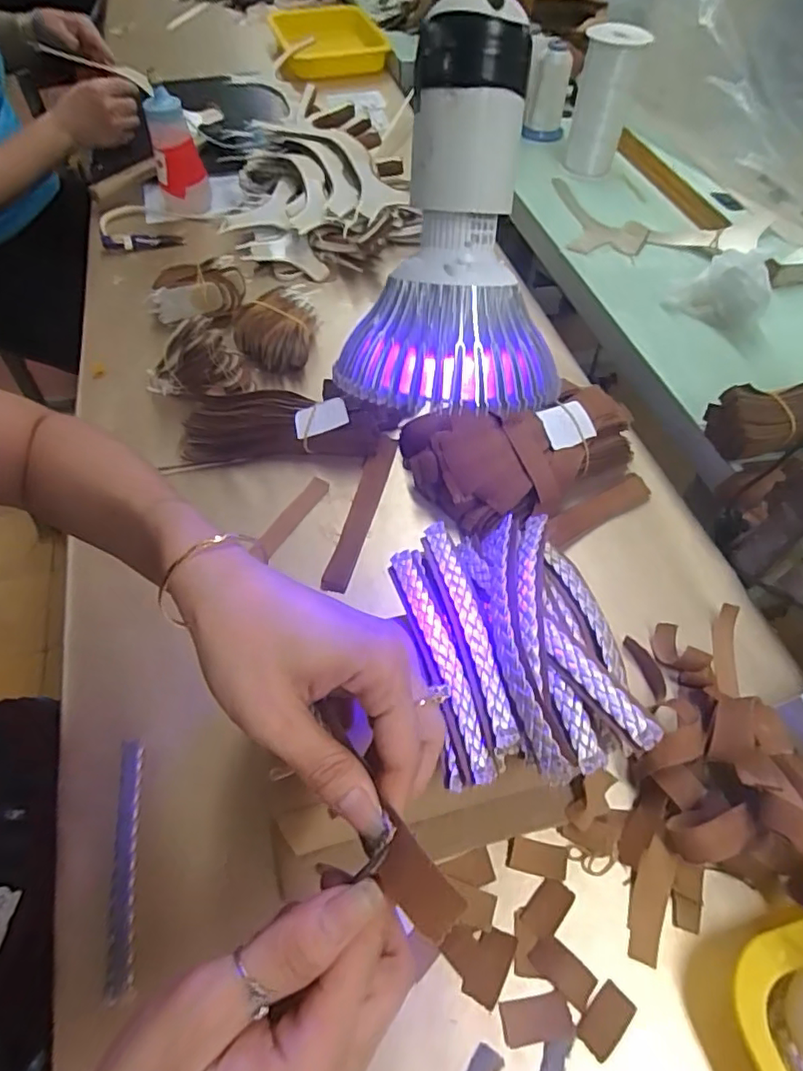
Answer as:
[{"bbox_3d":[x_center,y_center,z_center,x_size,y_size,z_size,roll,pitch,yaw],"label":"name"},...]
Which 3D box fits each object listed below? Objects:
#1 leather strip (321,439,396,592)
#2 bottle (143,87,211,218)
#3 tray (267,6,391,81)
[{"bbox_3d":[-0.034,-0.026,0.514,0.026,0.007,0.162,6,56,15],"label":"leather strip"},{"bbox_3d":[-0.291,-0.493,0.762,0.063,0.128,0.058,-18,58,-13],"label":"bottle"},{"bbox_3d":[-0.133,-0.902,1.066,0.191,0.056,0.206,-12,55,-5],"label":"tray"}]

